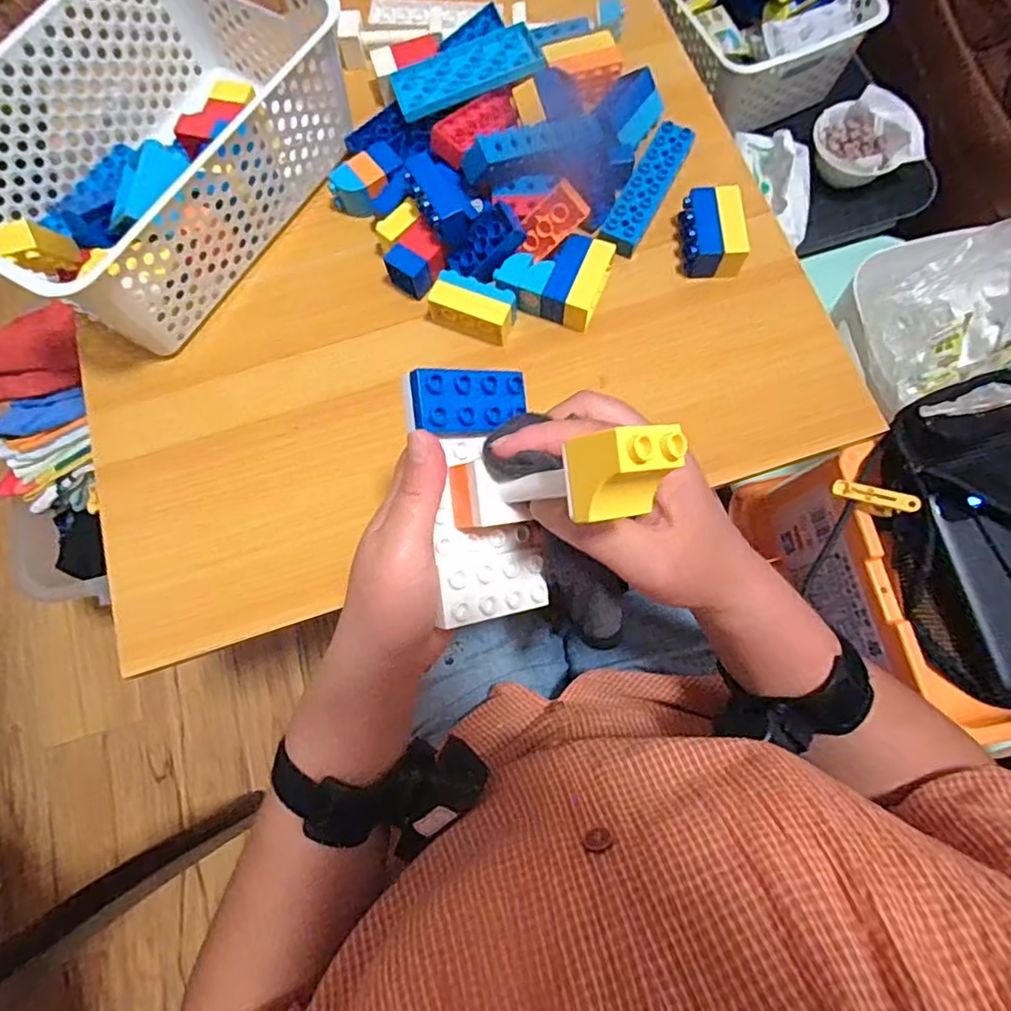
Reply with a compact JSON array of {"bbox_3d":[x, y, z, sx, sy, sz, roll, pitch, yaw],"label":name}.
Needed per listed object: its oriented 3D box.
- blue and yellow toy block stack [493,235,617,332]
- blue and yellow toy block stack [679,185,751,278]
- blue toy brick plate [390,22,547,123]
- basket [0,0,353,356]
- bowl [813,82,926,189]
[{"bbox_3d":[0.038,-0.183,0.468,0.077,0.030,0.065,22,77,8],"label":"blue and yellow toy block stack"},{"bbox_3d":[0.168,-0.221,0.476,0.045,0.028,0.068,0,75,2],"label":"blue and yellow toy block stack"},{"bbox_3d":[-0.034,-0.380,0.511,0.128,0.016,0.068,-18,75,-3],"label":"blue toy brick plate"},{"bbox_3d":[-0.279,-0.288,0.469,0.198,0.105,0.294,32,78,10],"label":"basket"},{"bbox_3d":[0.423,-0.433,0.703,0.112,0.056,0.107,-25,76,-5],"label":"bowl"}]

